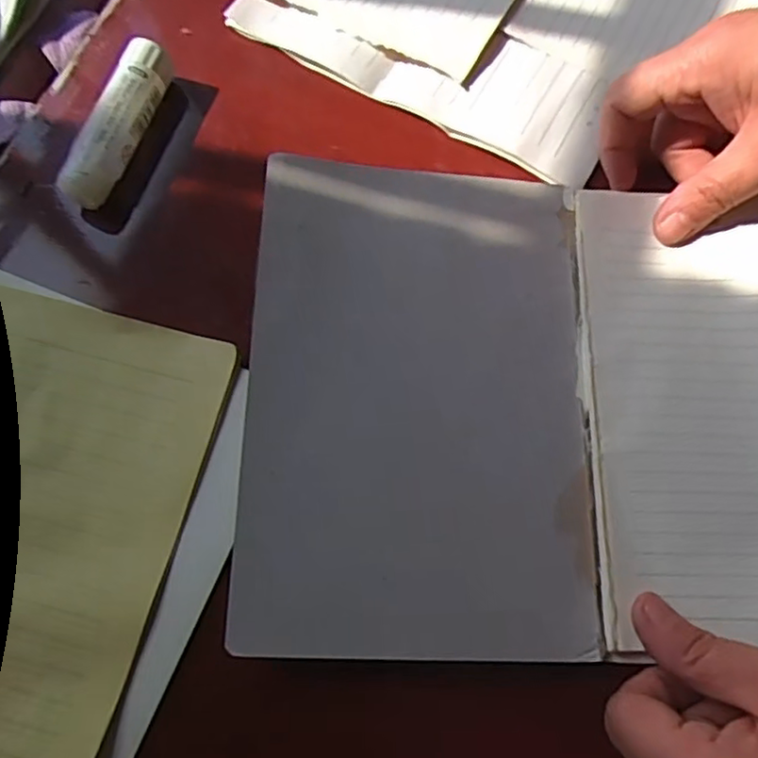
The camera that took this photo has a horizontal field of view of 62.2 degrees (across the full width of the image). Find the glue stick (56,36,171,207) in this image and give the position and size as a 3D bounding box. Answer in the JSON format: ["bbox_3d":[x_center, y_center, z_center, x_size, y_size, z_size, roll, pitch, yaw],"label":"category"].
[{"bbox_3d":[-0.124,-0.121,0.302,0.019,0.024,0.086,19,73,5],"label":"glue stick"}]

